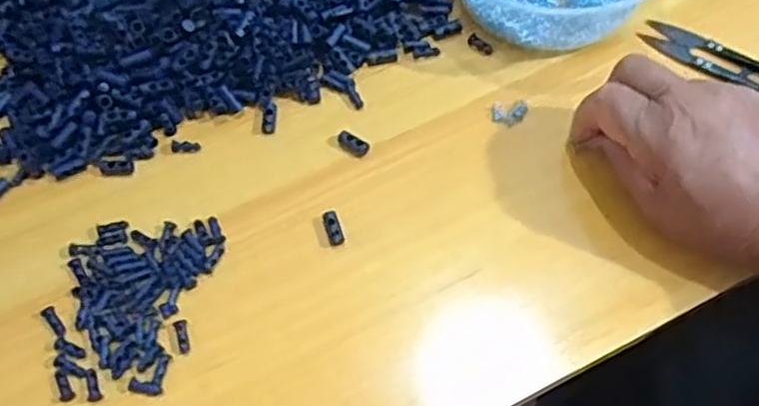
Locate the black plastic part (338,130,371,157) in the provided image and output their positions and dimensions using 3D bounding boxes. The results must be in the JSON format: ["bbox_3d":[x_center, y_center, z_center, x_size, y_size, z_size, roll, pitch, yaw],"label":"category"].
[{"bbox_3d":[-0.016,-0.035,0.418,0.020,0.006,0.010,35,69,19],"label":"black plastic part"}]

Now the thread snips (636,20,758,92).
[{"bbox_3d":[0.208,-0.084,0.432,0.104,0.012,0.024,31,68,17],"label":"thread snips"}]

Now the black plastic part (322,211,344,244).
[{"bbox_3d":[-0.025,0.013,0.390,0.008,0.005,0.019,-17,63,-6],"label":"black plastic part"}]

